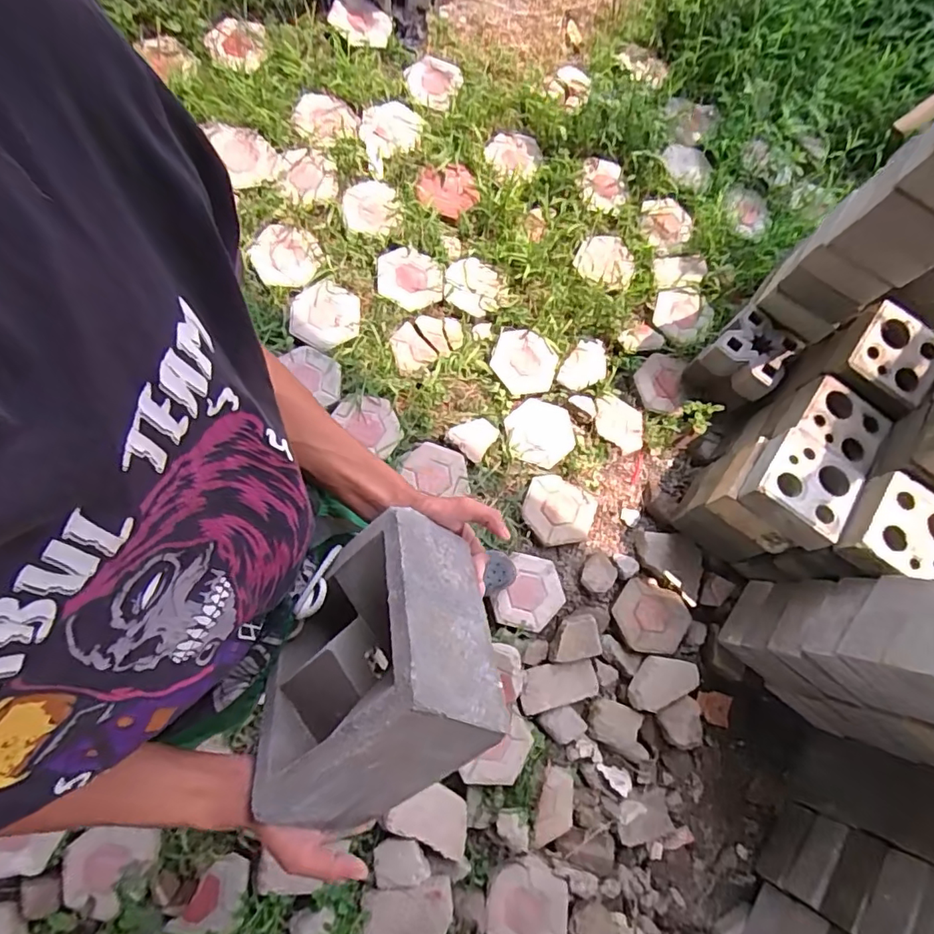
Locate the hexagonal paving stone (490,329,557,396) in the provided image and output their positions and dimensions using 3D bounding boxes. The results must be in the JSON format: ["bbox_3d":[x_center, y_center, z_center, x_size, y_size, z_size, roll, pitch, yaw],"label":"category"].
[{"bbox_3d":[0.173,-0.313,1.606,0.195,0.035,0.189,18,75,-3],"label":"hexagonal paving stone"}]

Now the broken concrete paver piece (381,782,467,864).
[{"bbox_3d":[-0.088,0.856,1.302,0.215,0.057,0.133,25,77,-1],"label":"broken concrete paver piece"}]

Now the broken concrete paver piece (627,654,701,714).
[{"bbox_3d":[0.514,0.565,1.411,0.195,0.036,0.118,-23,74,-6],"label":"broken concrete paver piece"}]

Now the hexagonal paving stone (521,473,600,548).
[{"bbox_3d":[0.255,0.124,1.492,0.199,0.045,0.200,30,75,1],"label":"hexagonal paving stone"}]

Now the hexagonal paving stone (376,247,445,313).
[{"bbox_3d":[-0.173,-0.570,1.618,0.208,0.051,0.190,11,76,-4],"label":"hexagonal paving stone"}]

